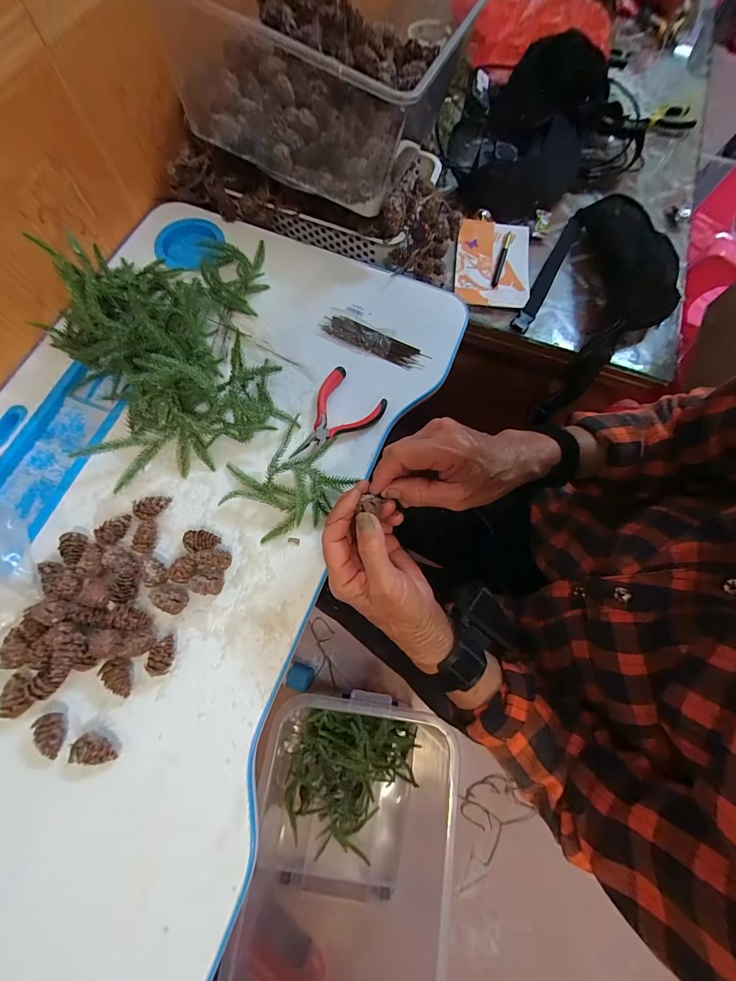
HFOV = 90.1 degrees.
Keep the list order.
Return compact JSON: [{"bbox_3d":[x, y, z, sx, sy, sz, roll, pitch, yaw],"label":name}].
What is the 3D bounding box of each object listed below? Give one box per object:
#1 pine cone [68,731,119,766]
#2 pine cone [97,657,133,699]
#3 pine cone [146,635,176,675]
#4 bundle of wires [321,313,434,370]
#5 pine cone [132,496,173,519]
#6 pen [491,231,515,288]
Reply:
[{"bbox_3d":[-0.242,0.228,0.324,0.038,0.021,0.020,10,72,1],"label":"pine cone"},{"bbox_3d":[-0.232,0.174,0.341,0.019,0.022,0.035,-16,73,-7],"label":"pine cone"},{"bbox_3d":[-0.193,0.155,0.347,0.018,0.023,0.033,12,72,2],"label":"pine cone"},{"bbox_3d":[0.006,-0.193,0.473,0.143,0.010,0.032,24,73,6],"label":"bundle of wires"},{"bbox_3d":[-0.229,0.018,0.390,0.035,0.022,0.021,-23,74,-9],"label":"pine cone"},{"bbox_3d":[0.237,-0.408,0.649,0.013,0.015,0.119,21,72,5],"label":"pen"}]

